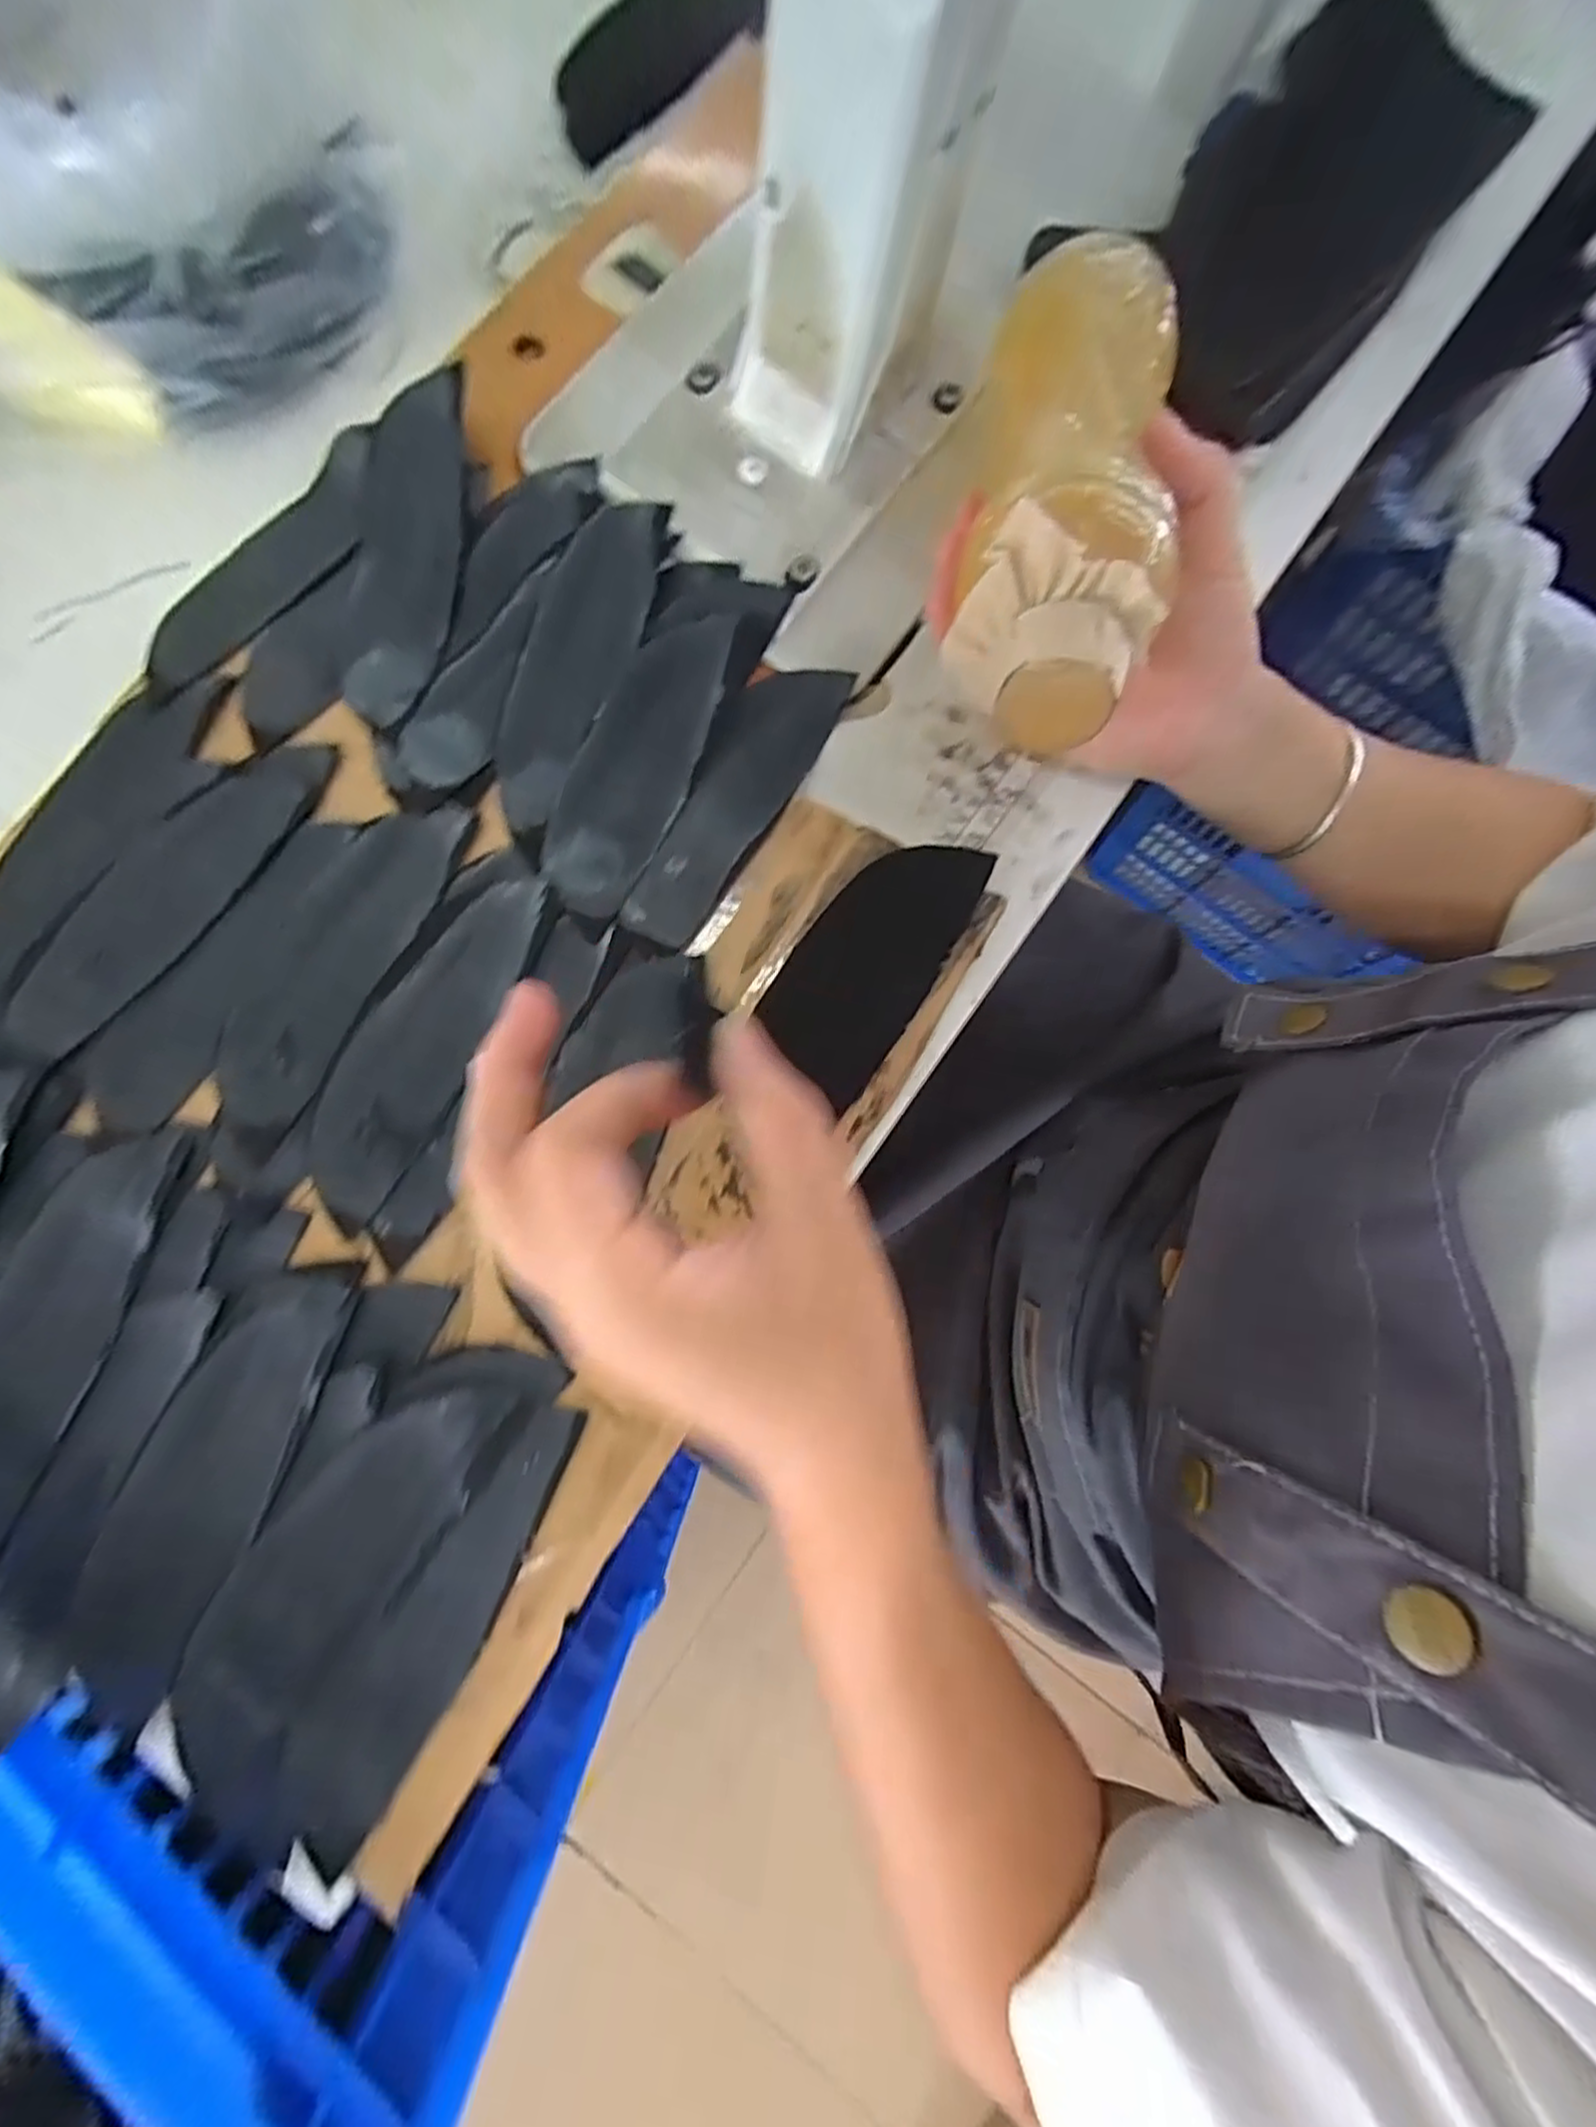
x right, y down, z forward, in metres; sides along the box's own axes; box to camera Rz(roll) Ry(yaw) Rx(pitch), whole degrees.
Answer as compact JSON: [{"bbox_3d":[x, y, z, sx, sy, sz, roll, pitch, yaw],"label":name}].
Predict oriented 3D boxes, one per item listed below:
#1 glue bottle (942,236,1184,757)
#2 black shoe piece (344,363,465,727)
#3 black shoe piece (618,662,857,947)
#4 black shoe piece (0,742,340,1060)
[{"bbox_3d":[0.095,-0.205,0.262,0.064,0.055,0.208,13,65,4],"label":"glue bottle"},{"bbox_3d":[-0.162,-0.209,0.307,0.043,0.011,0.133,10,93,4],"label":"black shoe piece"},{"bbox_3d":[-0.025,-0.109,0.306,0.042,0.006,0.138,27,80,5],"label":"black shoe piece"},{"bbox_3d":[-0.246,-0.070,0.292,0.046,0.009,0.151,37,81,7],"label":"black shoe piece"}]

